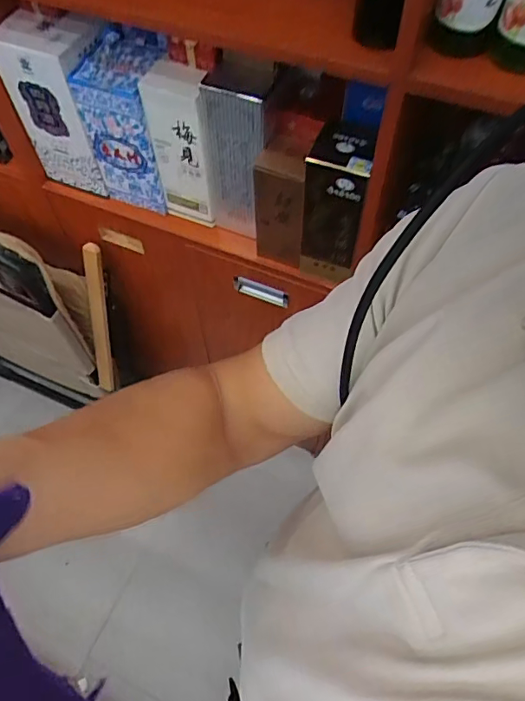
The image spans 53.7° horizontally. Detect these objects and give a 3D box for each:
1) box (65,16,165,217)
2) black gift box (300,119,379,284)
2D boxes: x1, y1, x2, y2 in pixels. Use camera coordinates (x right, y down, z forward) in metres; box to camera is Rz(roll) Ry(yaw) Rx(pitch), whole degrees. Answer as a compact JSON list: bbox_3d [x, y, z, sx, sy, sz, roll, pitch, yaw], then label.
[{"bbox_3d":[-0.217,-0.382,0.909,0.139,0.247,0.126,28,63,17],"label":"box"},{"bbox_3d":[0.111,-0.214,0.793,0.088,0.239,0.089,14,60,9],"label":"black gift box"}]

